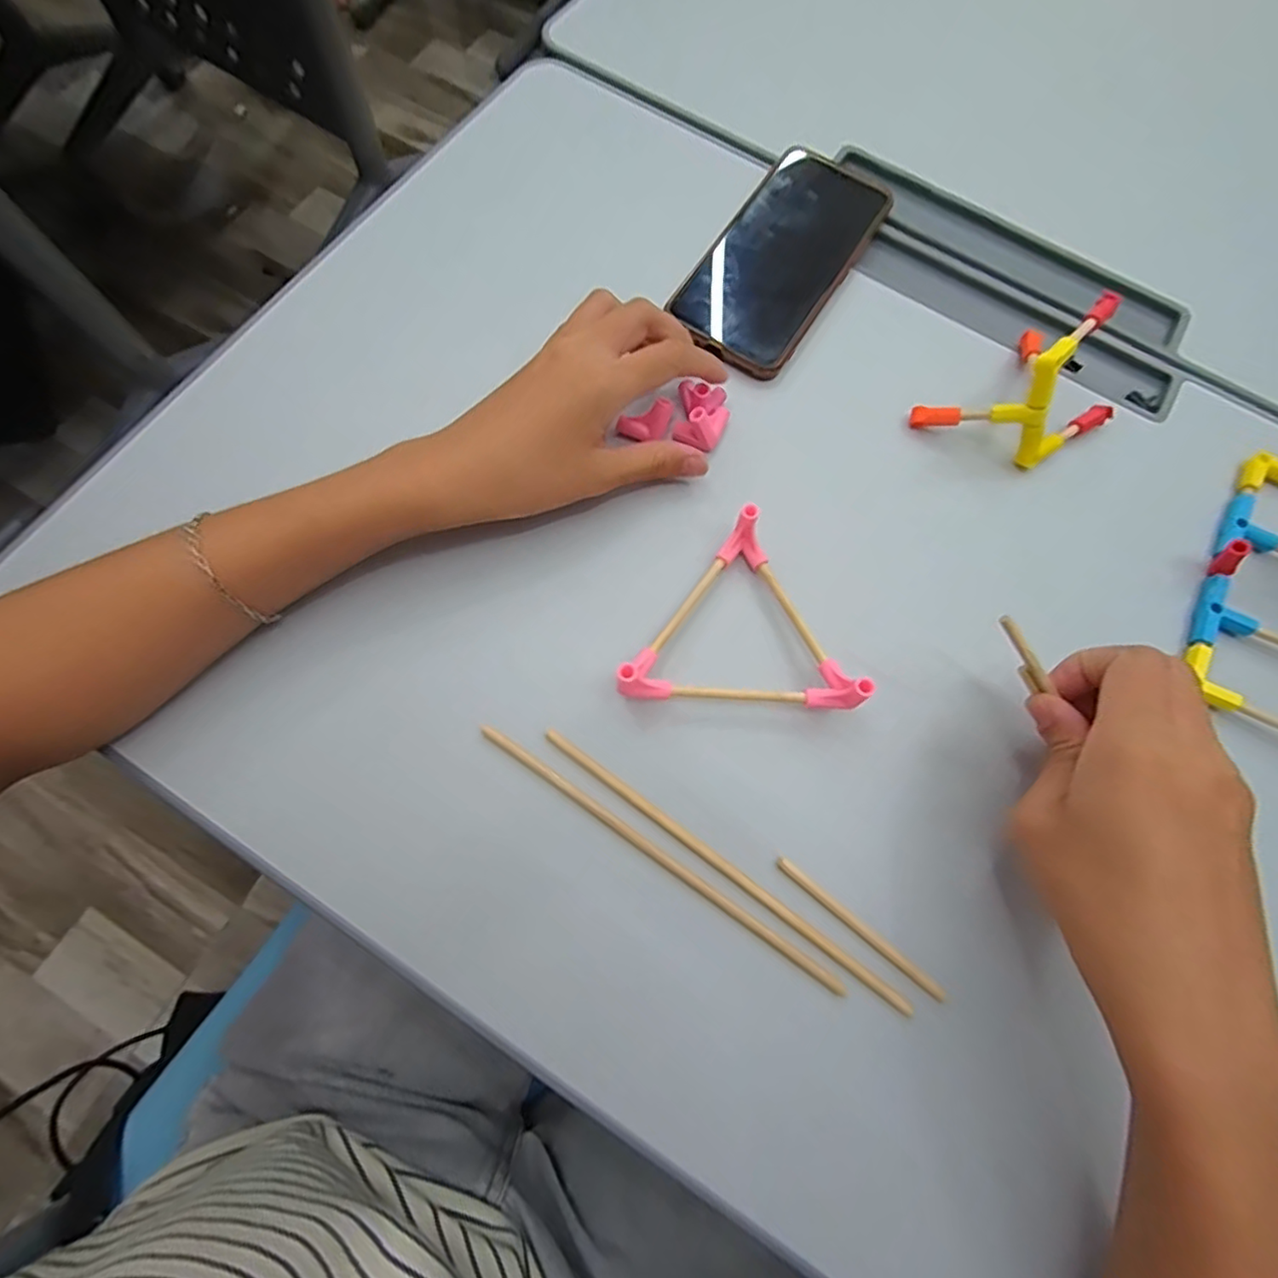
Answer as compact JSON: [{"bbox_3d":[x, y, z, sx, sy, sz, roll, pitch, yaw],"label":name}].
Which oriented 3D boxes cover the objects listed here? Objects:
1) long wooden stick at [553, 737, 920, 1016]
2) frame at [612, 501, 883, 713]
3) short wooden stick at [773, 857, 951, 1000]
[{"bbox_3d":[0.036,0.099,0.257,0.190,0.006,0.006,36,75,9],"label":"long wooden stick"},{"bbox_3d":[0.057,0.007,0.272,0.093,0.030,0.105,36,75,9],"label":"frame"},{"bbox_3d":[0.096,0.125,0.253,0.084,0.004,0.006,38,75,10],"label":"short wooden stick"}]

